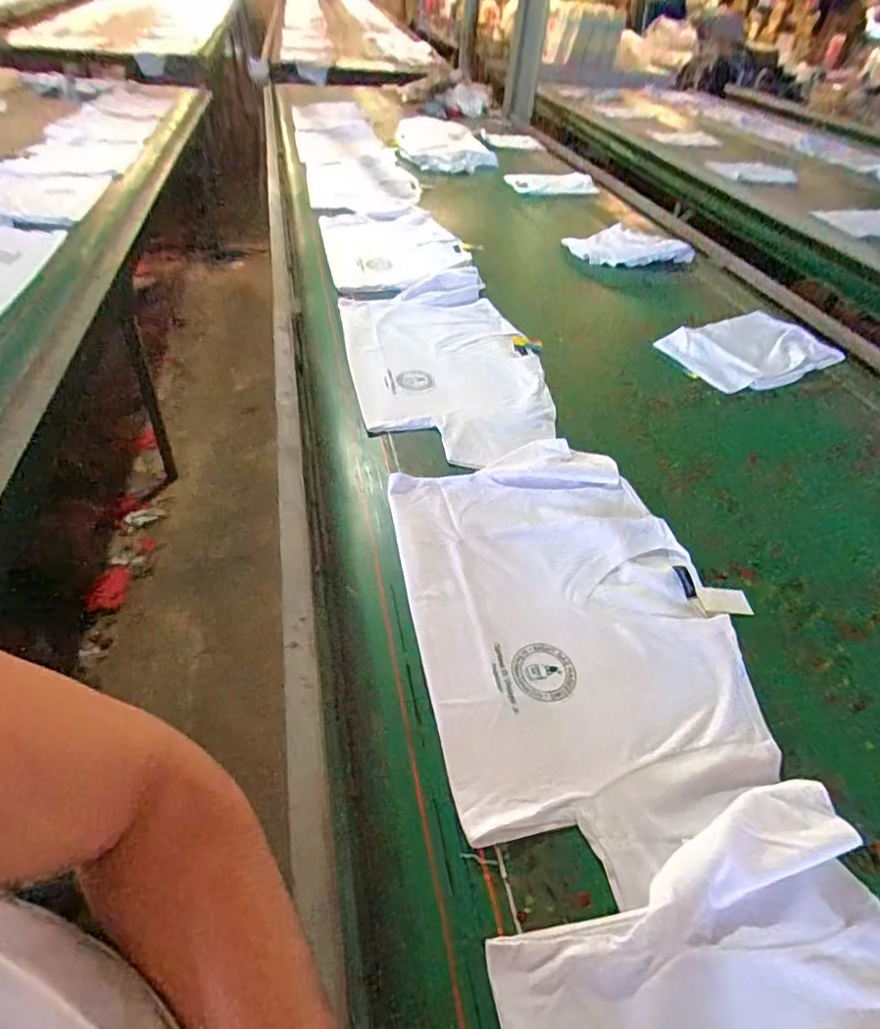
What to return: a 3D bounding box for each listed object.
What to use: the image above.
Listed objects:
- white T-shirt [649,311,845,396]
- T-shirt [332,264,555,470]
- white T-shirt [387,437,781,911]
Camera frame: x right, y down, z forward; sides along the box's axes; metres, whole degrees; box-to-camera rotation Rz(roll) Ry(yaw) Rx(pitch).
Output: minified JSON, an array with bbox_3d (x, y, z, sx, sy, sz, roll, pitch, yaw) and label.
[{"bbox_3d":[0.688,-0.364,1.234,0.378,0.021,0.237,-20,49,-21],"label":"white T-shirt"},{"bbox_3d":[0.002,-0.328,1.151,0.360,0.034,0.663,-8,46,-11],"label":"T-shirt"},{"bbox_3d":[0.161,0.120,0.726,0.388,0.035,0.603,-8,45,-10],"label":"white T-shirt"}]

